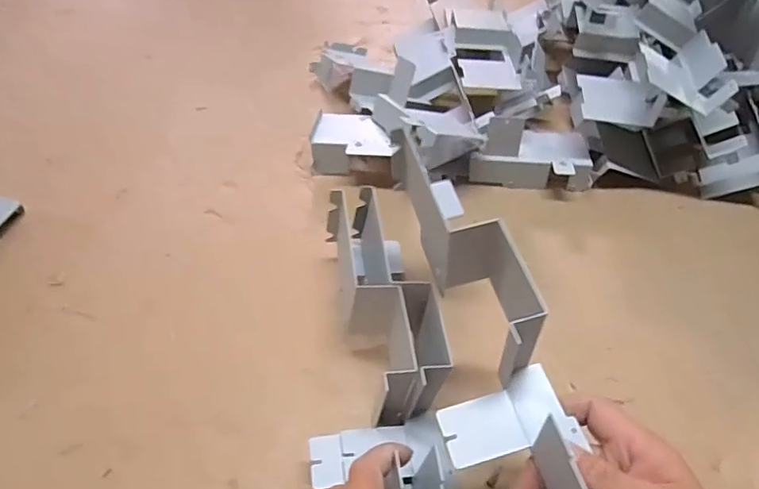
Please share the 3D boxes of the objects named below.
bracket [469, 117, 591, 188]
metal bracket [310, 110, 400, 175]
[{"bbox_3d":[0.174,-0.112,0.605,0.137,0.073,0.075,8,50,8],"label":"bracket"},{"bbox_3d":[-0.033,-0.121,0.629,0.092,0.045,0.095,-3,49,-2],"label":"metal bracket"}]

